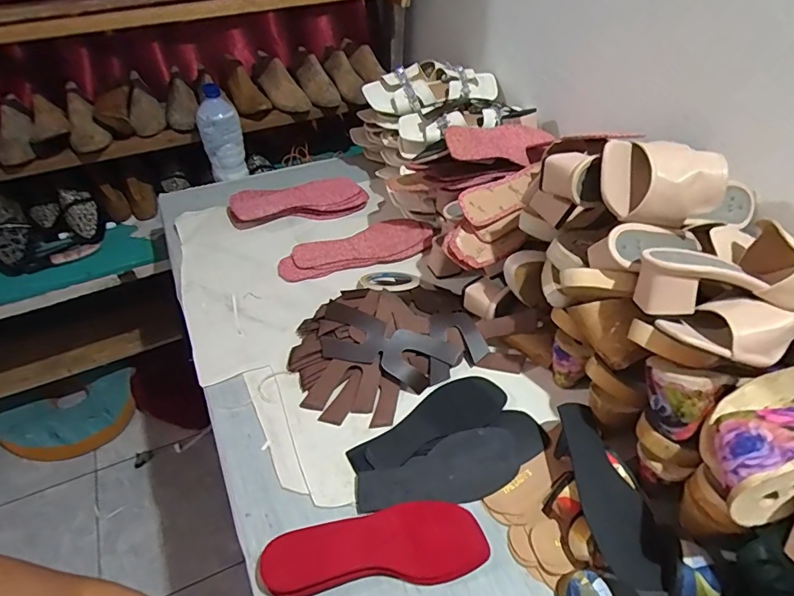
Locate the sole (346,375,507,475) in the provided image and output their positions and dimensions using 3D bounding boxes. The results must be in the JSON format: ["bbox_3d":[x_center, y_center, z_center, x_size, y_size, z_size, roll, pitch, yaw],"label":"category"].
[{"bbox_3d":[0.046,0.168,0.640,0.224,0.011,0.077,-27,53,-25],"label":"sole"}]

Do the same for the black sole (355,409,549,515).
[{"bbox_3d":[0.077,0.210,0.601,0.254,0.014,0.079,-19,50,-18],"label":"black sole"}]

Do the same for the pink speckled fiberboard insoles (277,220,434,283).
[{"bbox_3d":[-0.072,-0.091,0.875,0.280,0.019,0.087,-16,49,-16],"label":"pink speckled fiberboard insoles"}]

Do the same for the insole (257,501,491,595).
[{"bbox_3d":[-0.023,0.278,0.528,0.238,0.038,0.079,-9,47,-10],"label":"insole"}]

